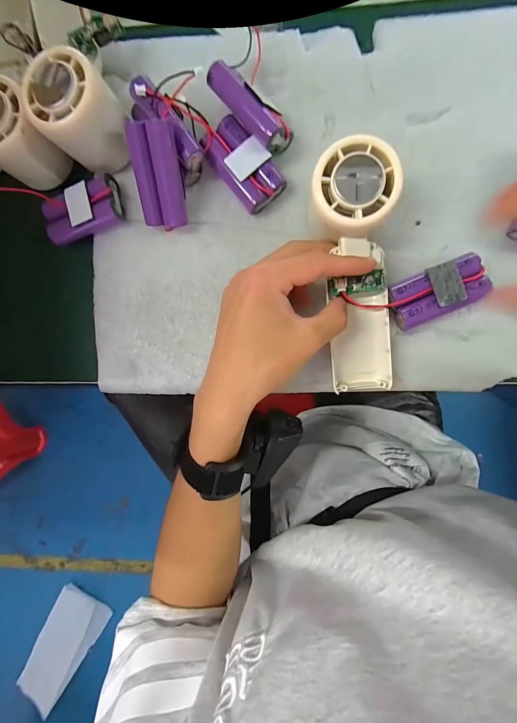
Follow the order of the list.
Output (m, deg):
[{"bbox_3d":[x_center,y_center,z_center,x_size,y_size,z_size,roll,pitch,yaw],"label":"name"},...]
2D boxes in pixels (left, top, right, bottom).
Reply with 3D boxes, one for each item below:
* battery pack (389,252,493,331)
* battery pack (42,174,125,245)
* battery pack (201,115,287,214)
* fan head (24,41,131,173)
[{"bbox_3d":[0.131,-0.052,0.236,0.066,0.022,0.035,-25,92,5],"label":"battery pack"},{"bbox_3d":[-0.138,-0.118,0.254,0.060,0.018,0.039,-16,93,5],"label":"battery pack"},{"bbox_3d":[-0.012,-0.150,0.245,0.035,0.020,0.065,-40,91,5],"label":"battery pack"},{"bbox_3d":[-0.128,-0.178,0.233,0.051,0.049,0.057,-43,91,5],"label":"fan head"}]

